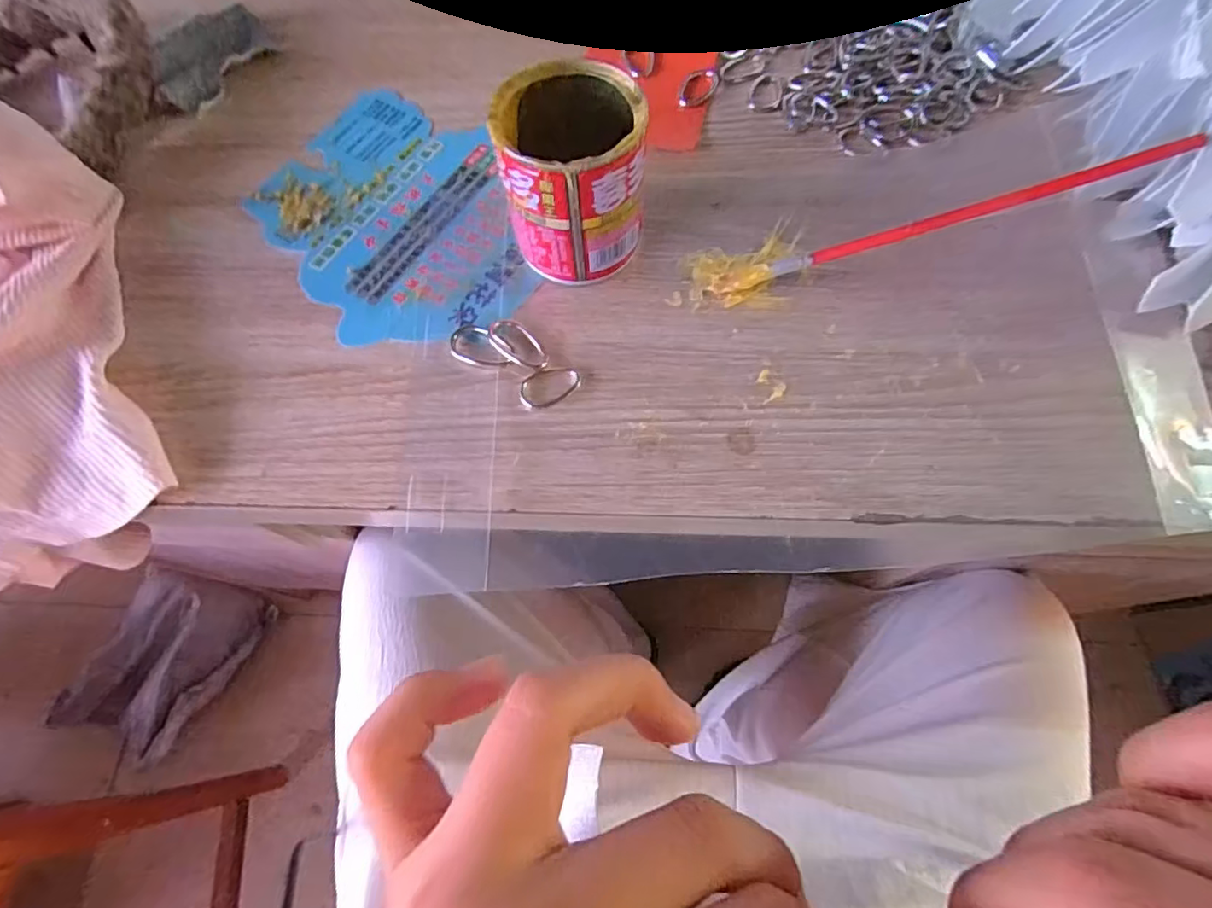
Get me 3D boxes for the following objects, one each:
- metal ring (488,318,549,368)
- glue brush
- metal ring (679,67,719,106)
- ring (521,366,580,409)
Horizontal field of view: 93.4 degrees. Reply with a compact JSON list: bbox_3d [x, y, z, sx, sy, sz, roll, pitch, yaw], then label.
[{"bbox_3d":[-0.040,-0.052,0.268,0.031,0.008,0.017,36,75,14],"label":"metal ring"},{"bbox_3d":[0.143,-0.106,0.262,0.207,0.014,0.034,-11,68,16],"label":"glue brush"},{"bbox_3d":[0.053,-0.213,0.330,0.017,0.004,0.031,32,74,13],"label":"metal ring"},{"bbox_3d":[-0.026,-0.032,0.263,0.029,0.004,0.019,-18,70,-5],"label":"ring"}]

